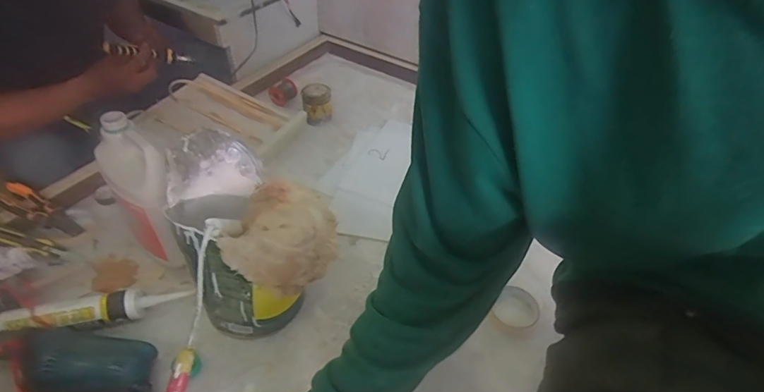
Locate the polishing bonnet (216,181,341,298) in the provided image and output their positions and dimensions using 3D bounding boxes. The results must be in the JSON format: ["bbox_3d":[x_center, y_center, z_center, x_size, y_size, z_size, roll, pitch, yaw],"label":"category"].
[{"bbox_3d":[-0.138,0.060,0.629,0.134,0.079,0.137,1,43,-1],"label":"polishing bonnet"}]

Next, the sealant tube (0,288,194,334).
[{"bbox_3d":[-0.456,0.180,0.695,0.280,0.058,0.066,-12,47,-15],"label":"sealant tube"}]

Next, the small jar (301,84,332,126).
[{"bbox_3d":[-0.159,-0.224,1.101,0.072,0.090,0.075,1,43,-1],"label":"small jar"}]

